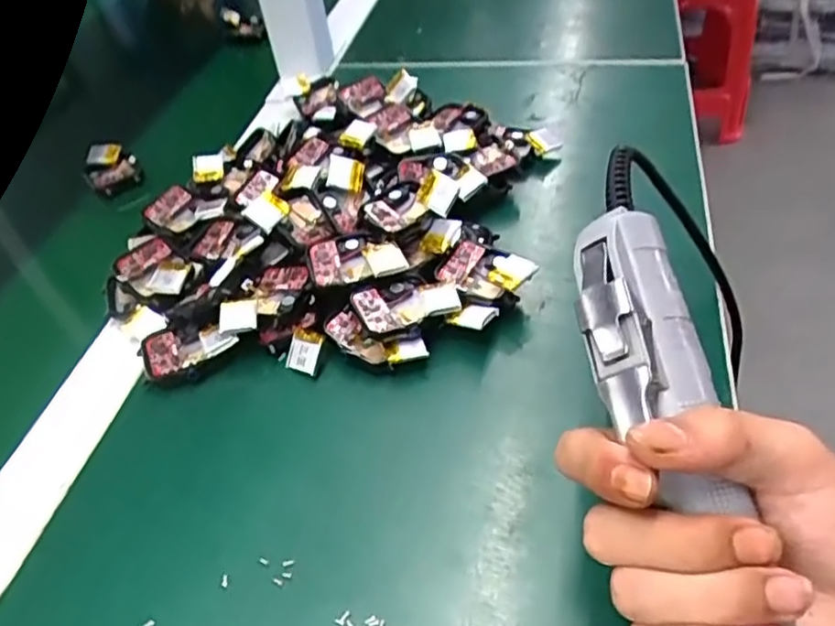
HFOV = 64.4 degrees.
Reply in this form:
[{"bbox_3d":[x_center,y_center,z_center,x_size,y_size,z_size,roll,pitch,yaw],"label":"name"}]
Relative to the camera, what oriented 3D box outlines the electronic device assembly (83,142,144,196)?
[{"bbox_3d":[-0.234,-0.111,0.502,0.038,0.015,0.054,-29,50,-22],"label":"electronic device assembly"}]

